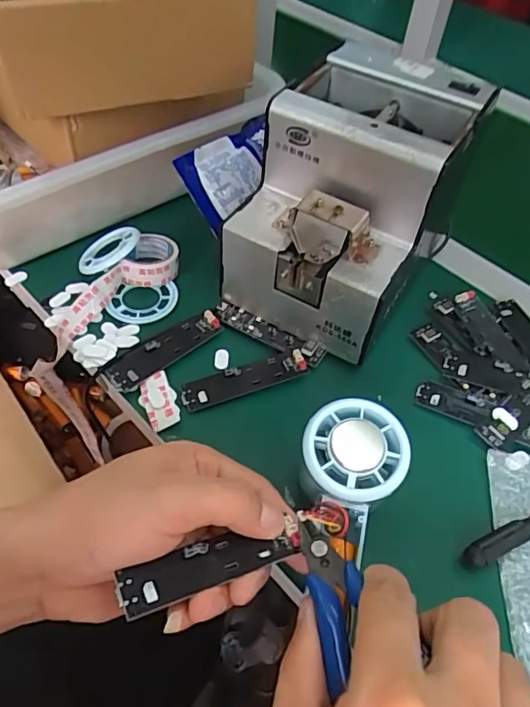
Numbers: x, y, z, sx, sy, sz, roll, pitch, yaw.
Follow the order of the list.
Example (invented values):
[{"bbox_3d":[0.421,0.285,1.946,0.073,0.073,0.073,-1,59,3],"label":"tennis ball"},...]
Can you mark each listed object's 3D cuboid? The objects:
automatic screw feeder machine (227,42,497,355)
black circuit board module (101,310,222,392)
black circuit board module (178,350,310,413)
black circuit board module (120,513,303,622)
[{"bbox_3d":[0.066,-0.112,0.403,0.130,0.147,0.171,26,55,16],"label":"automatic screw feeder machine"},{"bbox_3d":[-0.075,-0.005,0.395,0.093,0.009,0.028,-35,62,-27],"label":"black circuit board module"},{"bbox_3d":[-0.015,0.019,0.382,0.091,0.008,0.025,-17,55,-16],"label":"black circuit board module"},{"bbox_3d":[-0.024,0.100,0.253,0.089,0.005,0.024,-8,52,-26],"label":"black circuit board module"}]

